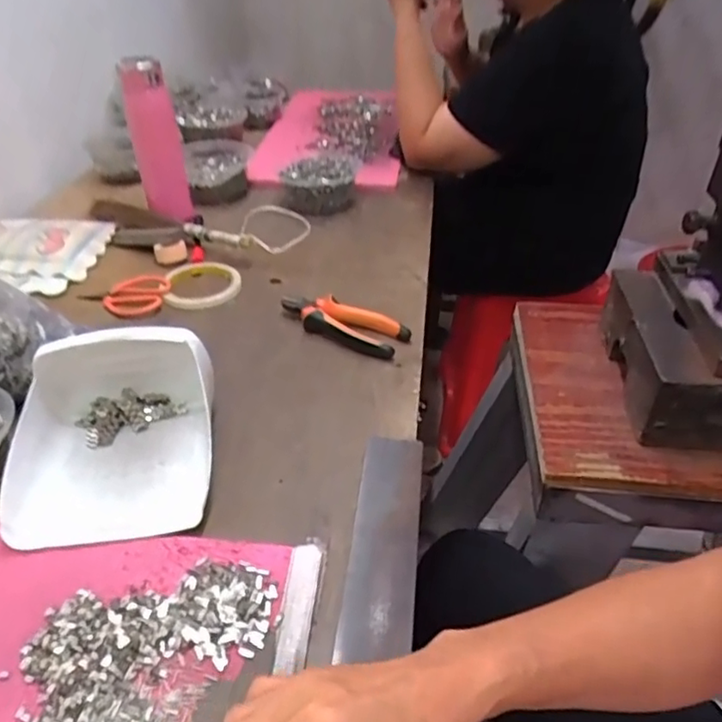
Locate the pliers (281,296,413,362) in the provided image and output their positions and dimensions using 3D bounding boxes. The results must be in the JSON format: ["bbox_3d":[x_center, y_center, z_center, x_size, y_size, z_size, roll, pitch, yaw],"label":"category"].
[{"bbox_3d":[-0.021,-0.043,0.671,0.148,0.025,0.049,22,43,27],"label":"pliers"}]

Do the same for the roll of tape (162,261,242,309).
[{"bbox_3d":[-0.197,-0.097,0.759,0.091,0.020,0.091,-1,37,1],"label":"roll of tape"}]

